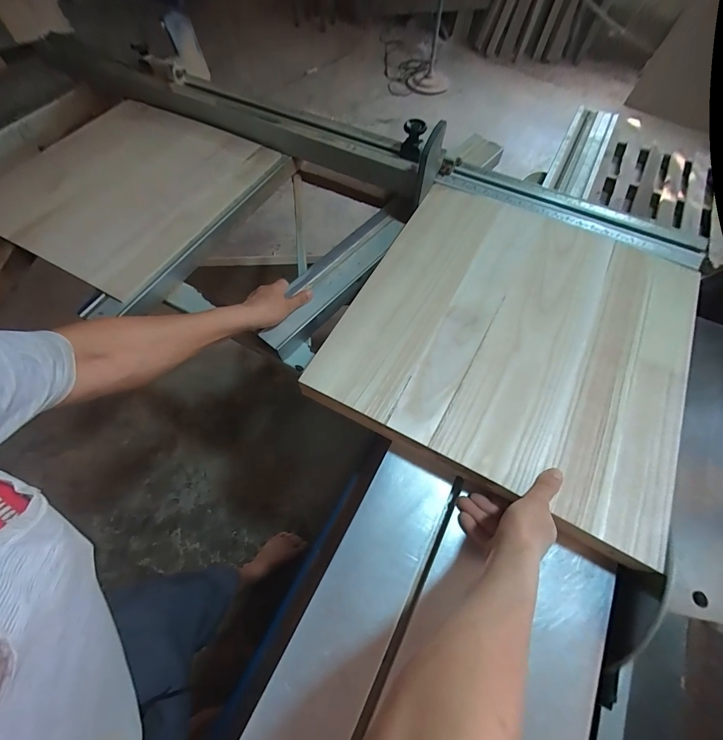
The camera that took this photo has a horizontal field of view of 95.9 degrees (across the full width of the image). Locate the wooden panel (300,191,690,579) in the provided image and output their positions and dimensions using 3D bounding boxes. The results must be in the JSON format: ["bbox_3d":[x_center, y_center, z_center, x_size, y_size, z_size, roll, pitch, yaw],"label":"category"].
[{"bbox_3d":[0.265,-0.078,0.580,0.545,0.046,0.552,28,67,11],"label":"wooden panel"}]

